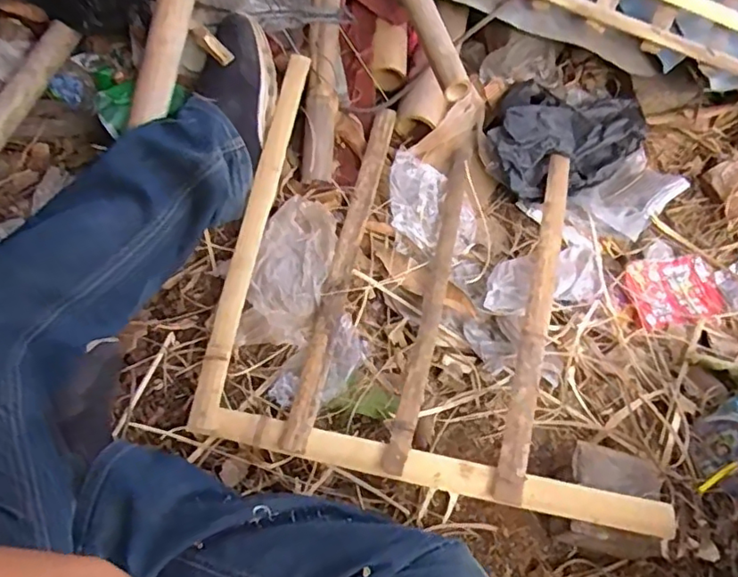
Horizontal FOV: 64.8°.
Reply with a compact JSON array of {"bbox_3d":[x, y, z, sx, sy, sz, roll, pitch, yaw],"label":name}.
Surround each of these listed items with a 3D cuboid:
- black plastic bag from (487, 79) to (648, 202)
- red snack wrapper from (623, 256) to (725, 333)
[{"bbox_3d":[0.290,-0.249,0.889,0.268,0.062,0.203,-22,67,-16],"label":"black plastic bag"},{"bbox_3d":[0.428,0.001,0.815,0.160,0.030,0.103,-12,65,-12],"label":"red snack wrapper"}]

